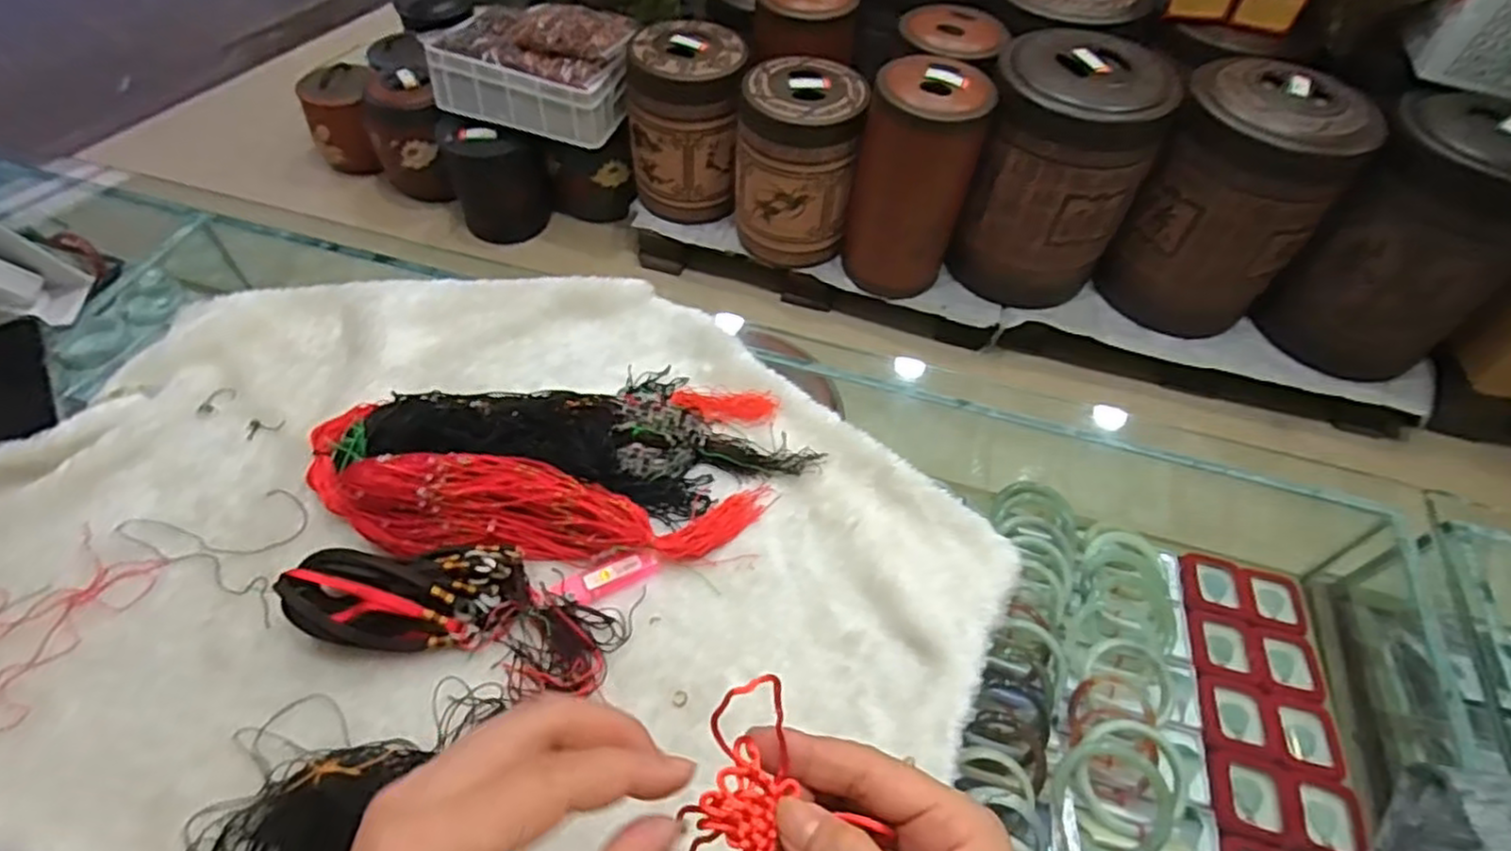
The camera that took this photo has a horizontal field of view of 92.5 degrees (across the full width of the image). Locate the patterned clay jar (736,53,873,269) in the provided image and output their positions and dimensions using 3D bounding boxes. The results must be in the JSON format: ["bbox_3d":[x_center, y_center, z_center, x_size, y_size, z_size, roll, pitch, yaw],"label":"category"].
[{"bbox_3d":[0.103,-0.629,1.778,0.283,0.420,0.267,2,54,-2],"label":"patterned clay jar"}]

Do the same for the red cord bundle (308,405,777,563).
[{"bbox_3d":[-0.172,0.050,0.543,0.353,0.057,0.105,9,54,3],"label":"red cord bundle"}]

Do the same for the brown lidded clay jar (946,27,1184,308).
[{"bbox_3d":[0.683,-0.585,1.694,0.353,0.522,0.326,13,54,6],"label":"brown lidded clay jar"}]

